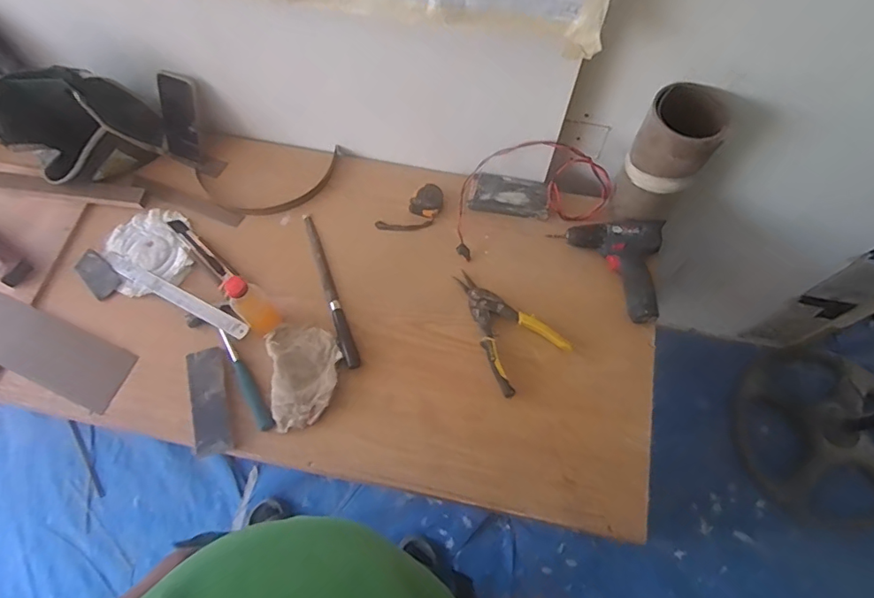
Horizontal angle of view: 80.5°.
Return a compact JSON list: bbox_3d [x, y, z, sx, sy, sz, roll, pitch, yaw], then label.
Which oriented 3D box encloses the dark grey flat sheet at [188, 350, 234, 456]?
[{"bbox_3d":[-0.373,0.166,0.848,0.059,0.008,0.175,-15,68,-6],"label":"dark grey flat sheet"}]

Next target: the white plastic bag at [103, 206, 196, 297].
[{"bbox_3d":[-0.542,-0.093,0.978,0.140,0.015,0.178,-18,68,-7],"label":"white plastic bag"}]

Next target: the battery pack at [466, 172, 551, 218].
[{"bbox_3d":[0.139,-0.201,0.989,0.150,0.019,0.080,10,67,5],"label":"battery pack"}]

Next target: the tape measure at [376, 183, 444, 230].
[{"bbox_3d":[-0.043,-0.161,0.979,0.133,0.028,0.063,-35,71,-13],"label":"tape measure"}]

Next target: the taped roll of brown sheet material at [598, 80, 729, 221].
[{"bbox_3d":[0.376,-0.225,0.862,0.114,0.229,0.096,6,67,3],"label":"taped roll of brown sheet material"}]

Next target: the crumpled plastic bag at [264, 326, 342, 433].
[{"bbox_3d":[-0.220,0.124,0.862,0.112,0.024,0.170,-11,67,-4],"label":"crumpled plastic bag"}]

